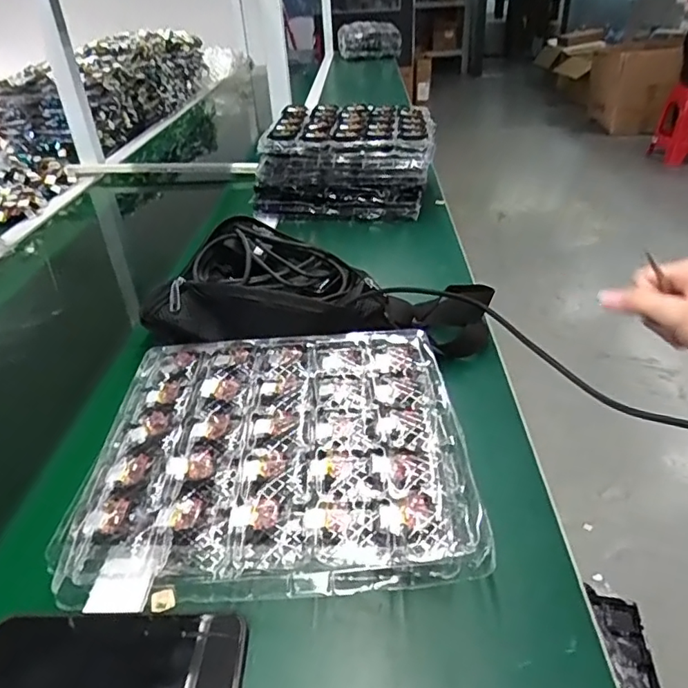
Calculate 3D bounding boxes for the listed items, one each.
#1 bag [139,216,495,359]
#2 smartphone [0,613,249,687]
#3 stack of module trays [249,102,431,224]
[{"bbox_3d":[-0.032,-0.055,0.609,0.364,0.101,0.132,6,34,15],"label":"bag"},{"bbox_3d":[-0.142,0.198,0.329,0.159,0.008,0.078,1,31,-1],"label":"smartphone"},{"bbox_3d":[0.012,-0.334,1.000,0.290,0.131,0.236,4,34,12],"label":"stack of module trays"}]

